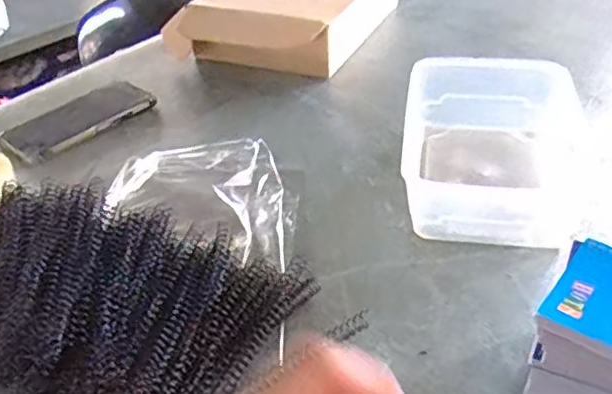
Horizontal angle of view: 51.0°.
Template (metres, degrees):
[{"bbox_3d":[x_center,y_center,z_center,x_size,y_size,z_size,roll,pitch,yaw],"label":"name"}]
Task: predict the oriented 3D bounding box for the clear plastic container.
[{"bbox_3d":[0.179,-0.057,0.623,0.158,0.071,0.247,5,38,12],"label":"clear plastic container"}]

